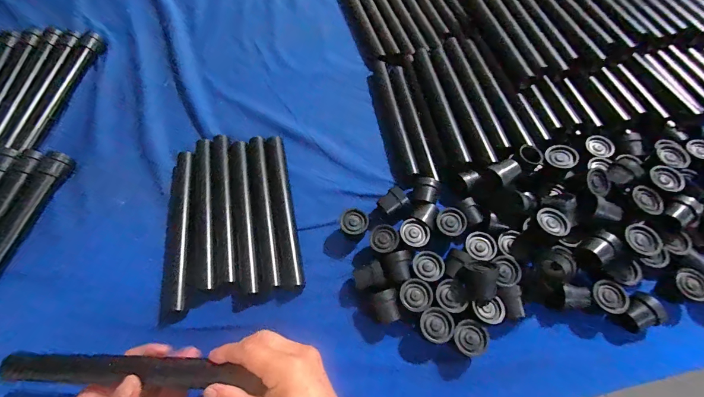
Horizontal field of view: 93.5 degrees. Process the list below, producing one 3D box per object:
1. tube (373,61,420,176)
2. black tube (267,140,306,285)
[{"bbox_3d":[0.063,-0.125,0.500,0.021,0.034,0.209,-10,57,-3],"label":"tube"},{"bbox_3d":[-0.088,0.008,0.436,0.022,0.030,0.214,-12,57,-4],"label":"black tube"}]

